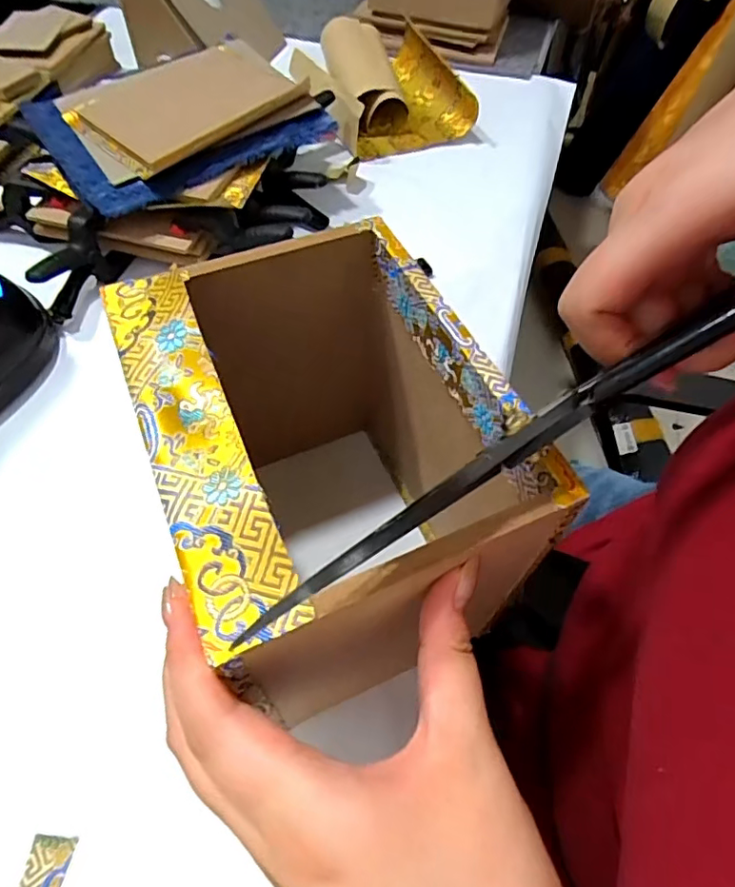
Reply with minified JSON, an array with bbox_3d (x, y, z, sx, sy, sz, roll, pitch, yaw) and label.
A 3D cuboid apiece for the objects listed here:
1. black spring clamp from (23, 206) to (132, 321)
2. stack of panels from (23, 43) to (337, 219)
[{"bbox_3d":[-0.250,-0.156,0.479,0.026,0.067,0.086,30,60,17],"label":"black spring clamp"},{"bbox_3d":[-0.188,-0.319,0.537,0.235,0.037,0.224,-30,62,-21],"label":"stack of panels"}]

